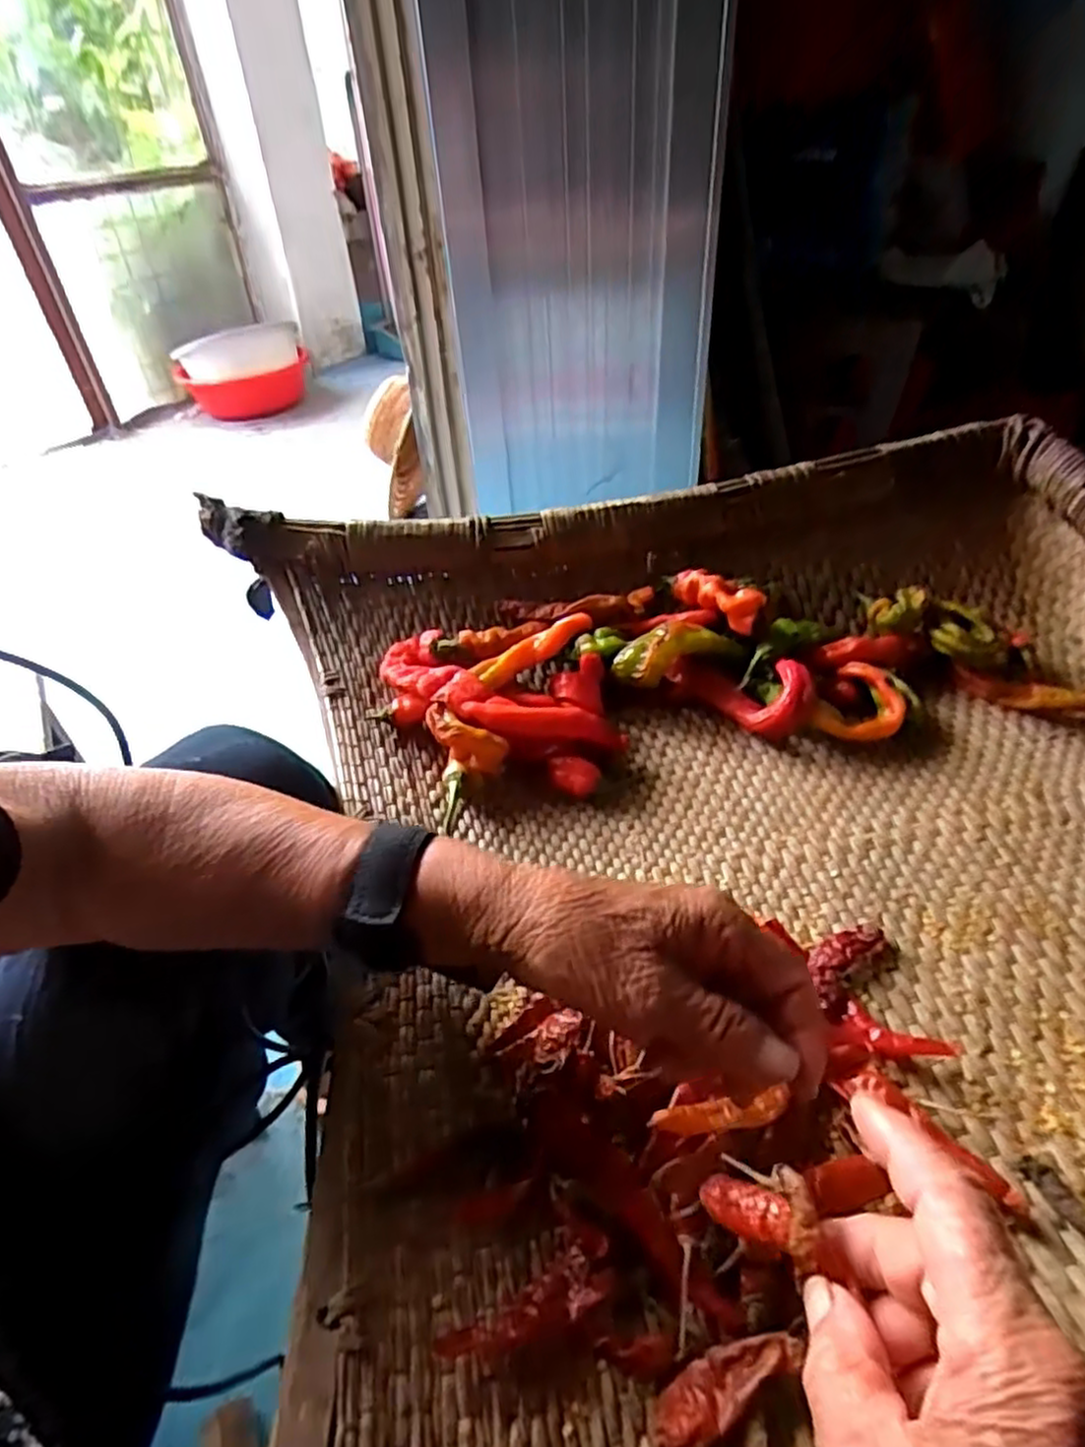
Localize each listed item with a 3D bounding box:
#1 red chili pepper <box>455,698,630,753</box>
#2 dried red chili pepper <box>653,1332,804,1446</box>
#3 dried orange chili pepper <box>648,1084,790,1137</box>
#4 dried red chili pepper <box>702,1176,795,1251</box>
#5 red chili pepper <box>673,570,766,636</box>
[{"bbox_3d":[0.003,-0.001,0.475,0.111,0.025,0.018,10,38,-8],"label":"red chili pepper"},{"bbox_3d":[0.063,0.231,0.254,0.056,0.009,0.020,-32,45,-6],"label":"dried red chili pepper"},{"bbox_3d":[0.076,0.168,0.310,0.060,0.007,0.012,1,38,-14],"label":"dried orange chili pepper"},{"bbox_3d":[0.065,0.156,0.233,0.012,0.009,0.037,-36,8,-35],"label":"dried red chili pepper"},{"bbox_3d":[0.129,-0.090,0.540,0.023,0.037,0.065,-34,50,-29],"label":"red chili pepper"}]

